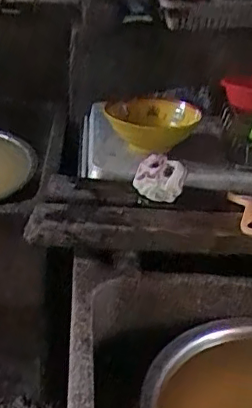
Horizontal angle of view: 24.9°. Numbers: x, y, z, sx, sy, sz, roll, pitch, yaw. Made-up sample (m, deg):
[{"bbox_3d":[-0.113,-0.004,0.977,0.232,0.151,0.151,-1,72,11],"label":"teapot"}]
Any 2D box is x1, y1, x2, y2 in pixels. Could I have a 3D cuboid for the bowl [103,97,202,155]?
[{"bbox_3d":[0.043,-0.144,1.014,0.164,0.068,0.169,2,29,-1],"label":"bowl"}]

